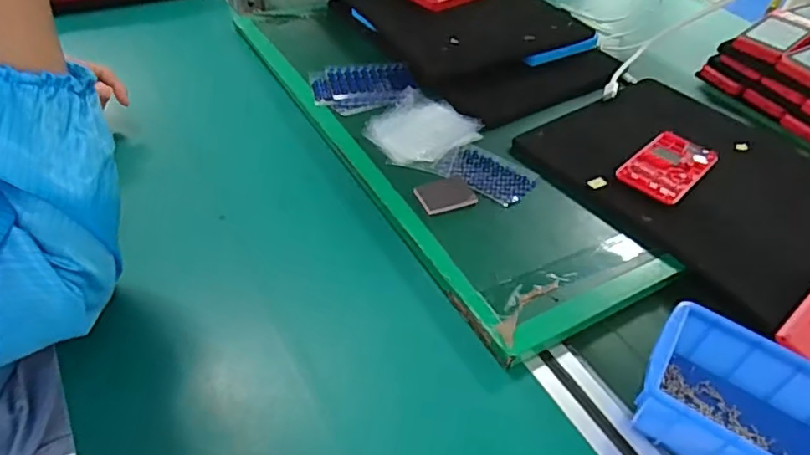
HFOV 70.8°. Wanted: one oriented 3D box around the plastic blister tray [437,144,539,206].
[{"bbox_3d":[0.082,-0.052,0.563,0.086,0.006,0.058,27,47,19],"label":"plastic blister tray"}]

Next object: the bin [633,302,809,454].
[{"bbox_3d":[0.235,0.126,0.384,0.145,0.049,0.100,29,48,21],"label":"bin"}]

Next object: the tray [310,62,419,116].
[{"bbox_3d":[-0.048,-0.164,0.654,0.116,0.013,0.092,-7,46,-15],"label":"tray"}]

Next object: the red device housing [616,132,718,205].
[{"bbox_3d":[0.266,-0.063,0.575,0.063,0.007,0.119,36,50,27],"label":"red device housing"}]

